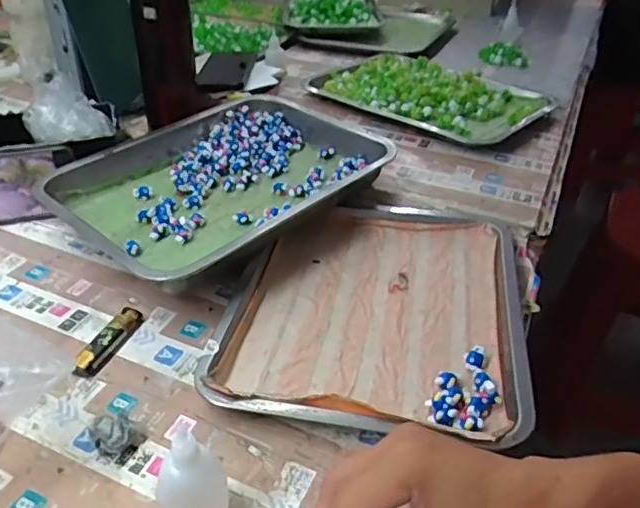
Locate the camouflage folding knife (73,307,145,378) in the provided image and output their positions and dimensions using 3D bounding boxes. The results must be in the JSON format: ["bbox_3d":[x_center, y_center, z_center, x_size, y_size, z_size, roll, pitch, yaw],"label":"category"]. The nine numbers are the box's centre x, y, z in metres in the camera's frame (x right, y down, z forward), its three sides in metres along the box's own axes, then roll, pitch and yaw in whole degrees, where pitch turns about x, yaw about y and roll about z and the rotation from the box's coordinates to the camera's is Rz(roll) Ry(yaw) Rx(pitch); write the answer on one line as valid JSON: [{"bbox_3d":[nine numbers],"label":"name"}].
[{"bbox_3d":[-0.186,0.075,0.517,0.021,0.015,0.082,11,35,11],"label":"camouflage folding knife"}]

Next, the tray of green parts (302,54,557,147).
[{"bbox_3d":[0.162,-0.255,0.904,0.346,0.039,0.238,23,41,26],"label":"tray of green parts"}]

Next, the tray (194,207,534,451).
[{"bbox_3d":[0.052,0.048,0.557,0.260,0.044,0.293,9,35,8],"label":"tray"}]

